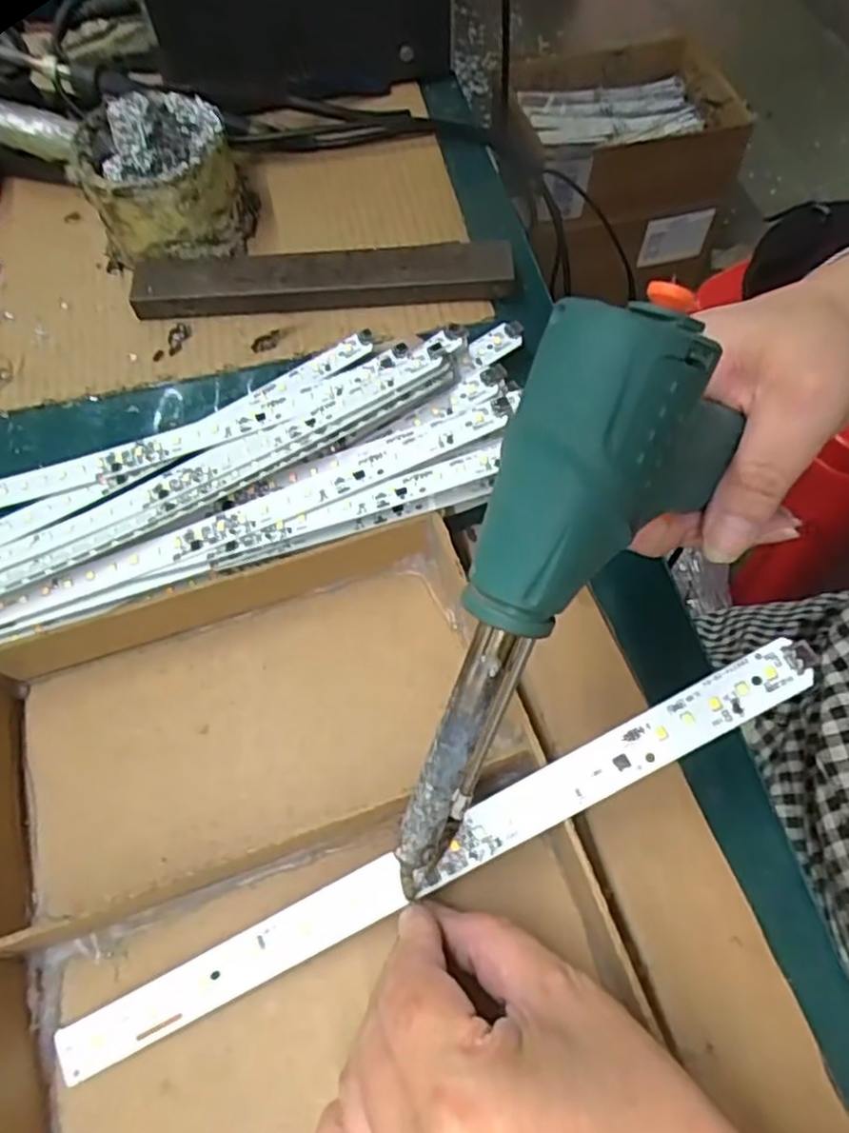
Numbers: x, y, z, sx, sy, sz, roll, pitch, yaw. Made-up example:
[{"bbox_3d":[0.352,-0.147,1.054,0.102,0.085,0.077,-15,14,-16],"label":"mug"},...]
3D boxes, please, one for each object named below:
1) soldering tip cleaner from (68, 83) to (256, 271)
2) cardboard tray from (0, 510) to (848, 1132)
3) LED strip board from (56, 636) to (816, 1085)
[{"bbox_3d":[-0.146,-0.221,0.398,0.087,0.071,0.082,-17,65,-5],"label":"soldering tip cleaner"},{"bbox_3d":[-0.030,0.107,0.254,0.262,0.035,0.259,-19,65,-5],"label":"cardboard tray"},{"bbox_3d":[0.000,0.101,0.242,0.279,0.011,0.018,-30,66,4],"label":"LED strip board"}]

